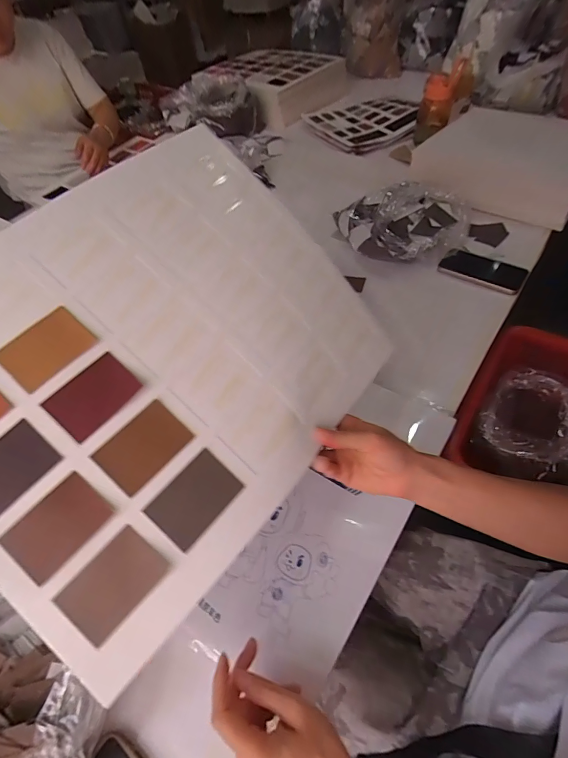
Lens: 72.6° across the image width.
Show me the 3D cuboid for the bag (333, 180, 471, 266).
[{"bbox_3d":[0.238,-0.344,0.843,0.285,0.077,0.185,26,58,25],"label":"bag"}]

